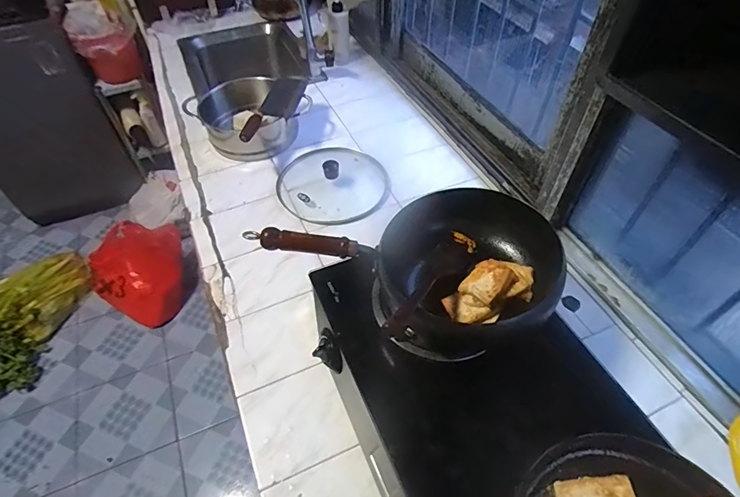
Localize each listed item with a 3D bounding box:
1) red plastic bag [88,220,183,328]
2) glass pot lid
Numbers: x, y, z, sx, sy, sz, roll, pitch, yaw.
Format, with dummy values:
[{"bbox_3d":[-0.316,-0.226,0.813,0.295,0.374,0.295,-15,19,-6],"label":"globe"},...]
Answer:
[{"bbox_3d":[-0.803,0.078,1.526,0.319,0.272,0.260,-35,58,-25],"label":"red plastic bag"},{"bbox_3d":[-0.082,-0.163,0.982,0.252,0.062,0.244,0,50,1],"label":"glass pot lid"}]

